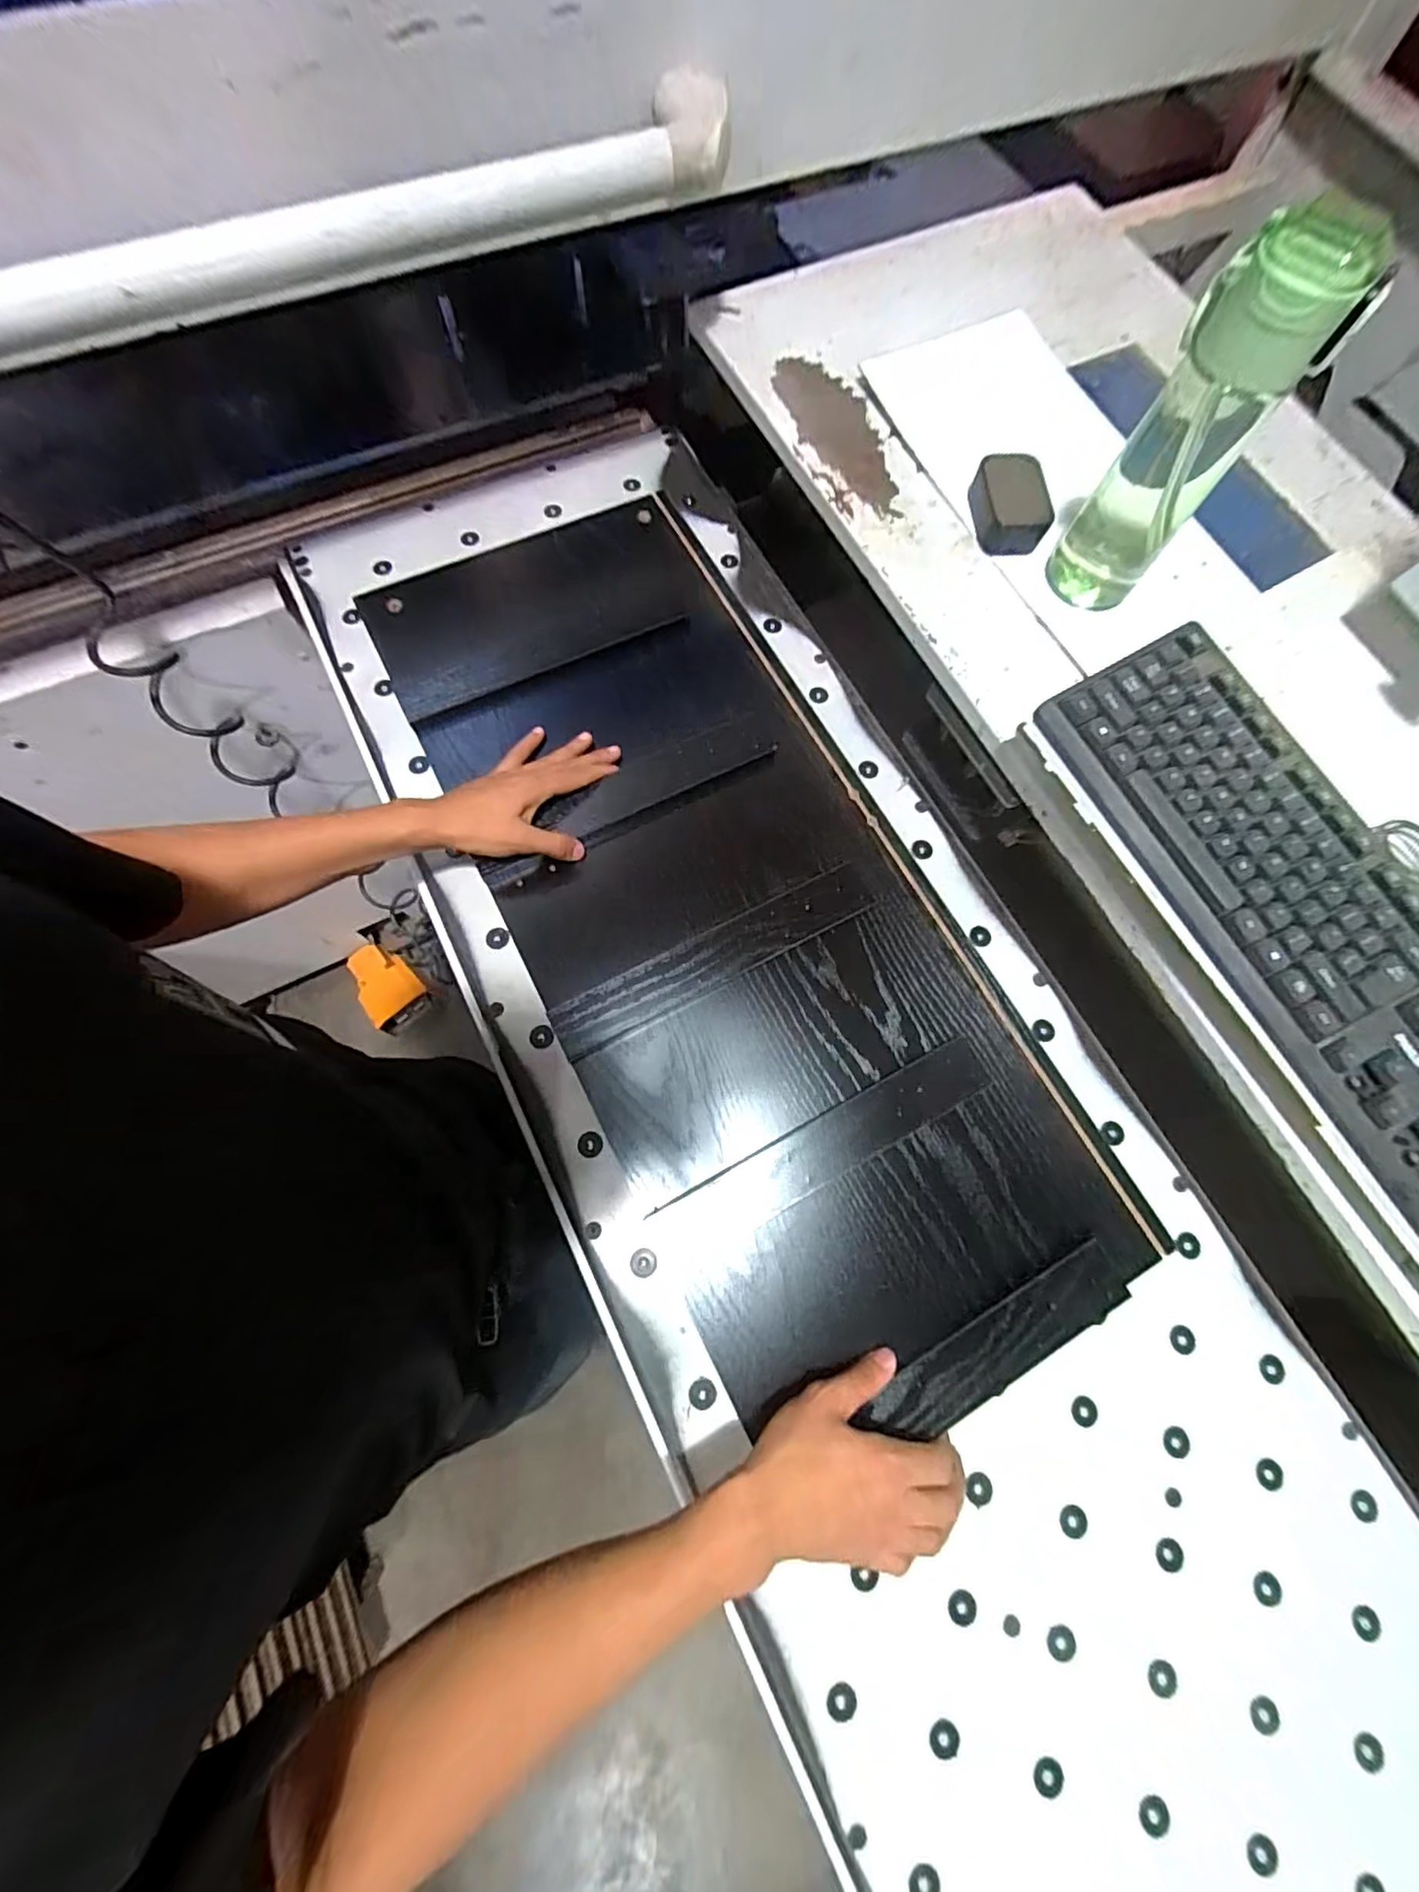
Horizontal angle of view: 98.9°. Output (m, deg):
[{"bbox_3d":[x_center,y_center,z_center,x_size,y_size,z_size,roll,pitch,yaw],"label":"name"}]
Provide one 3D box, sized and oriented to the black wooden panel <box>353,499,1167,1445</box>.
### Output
[{"bbox_3d":[0.027,-0.016,0.539,0.355,0.033,0.804,-27,78,-8],"label":"black wooden panel"}]

